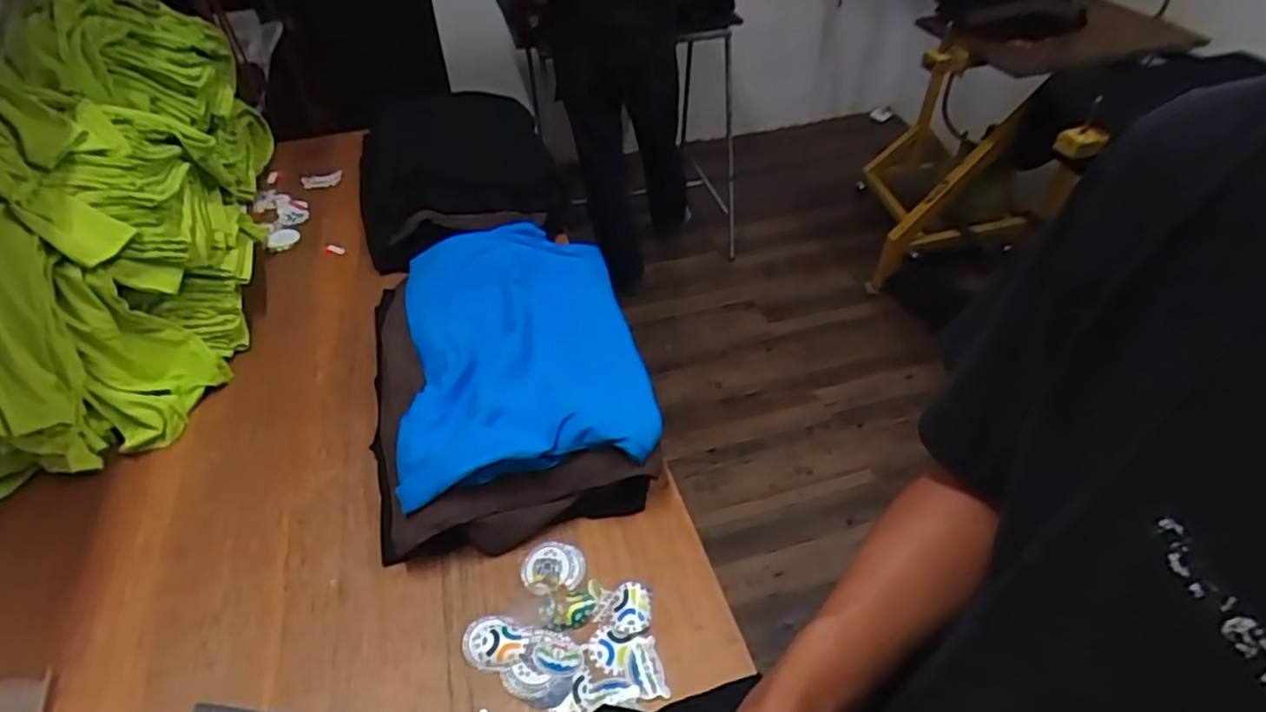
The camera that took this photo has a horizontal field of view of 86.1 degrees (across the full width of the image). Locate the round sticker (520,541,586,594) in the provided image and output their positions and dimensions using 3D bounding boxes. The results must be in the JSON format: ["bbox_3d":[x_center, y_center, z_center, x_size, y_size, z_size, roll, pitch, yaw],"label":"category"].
[{"bbox_3d":[-0.093,0.244,0.786,0.072,0.008,0.064,-4,45,-4],"label":"round sticker"}]

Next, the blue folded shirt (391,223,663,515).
[{"bbox_3d":[-0.157,-0.030,0.970,0.327,0.070,0.535,-2,42,-14],"label":"blue folded shirt"}]

